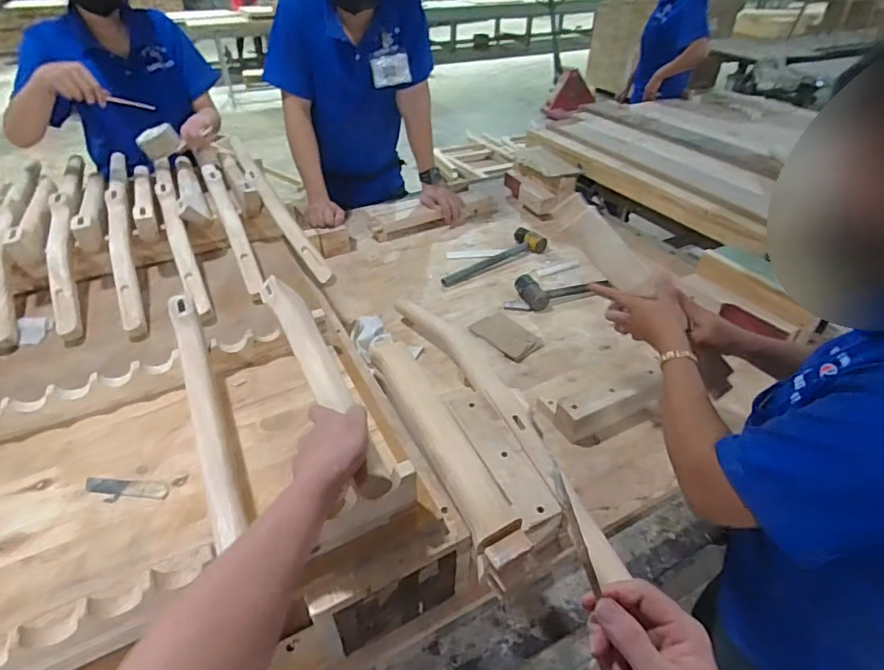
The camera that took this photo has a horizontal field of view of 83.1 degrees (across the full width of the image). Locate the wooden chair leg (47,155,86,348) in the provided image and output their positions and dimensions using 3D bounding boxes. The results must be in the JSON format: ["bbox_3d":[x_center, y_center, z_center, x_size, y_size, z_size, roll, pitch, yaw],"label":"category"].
[{"bbox_3d":[-0.791,-0.237,1.066,0.051,0.128,0.723,-18,41,-20],"label":"wooden chair leg"}]

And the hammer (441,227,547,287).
[{"bbox_3d":[0.143,-0.200,1.303,0.314,0.045,0.104,-31,48,-33],"label":"hammer"}]

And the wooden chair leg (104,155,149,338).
[{"bbox_3d":[-0.685,-0.243,1.082,0.056,0.116,0.725,-18,41,-21],"label":"wooden chair leg"}]

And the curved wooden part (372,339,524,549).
[{"bbox_3d":[-0.009,0.124,0.675,0.064,0.042,0.363,-17,41,-20],"label":"curved wooden part"}]

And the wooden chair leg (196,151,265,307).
[{"bbox_3d":[-0.453,-0.247,1.059,0.049,0.102,0.498,-18,41,-20],"label":"wooden chair leg"}]

